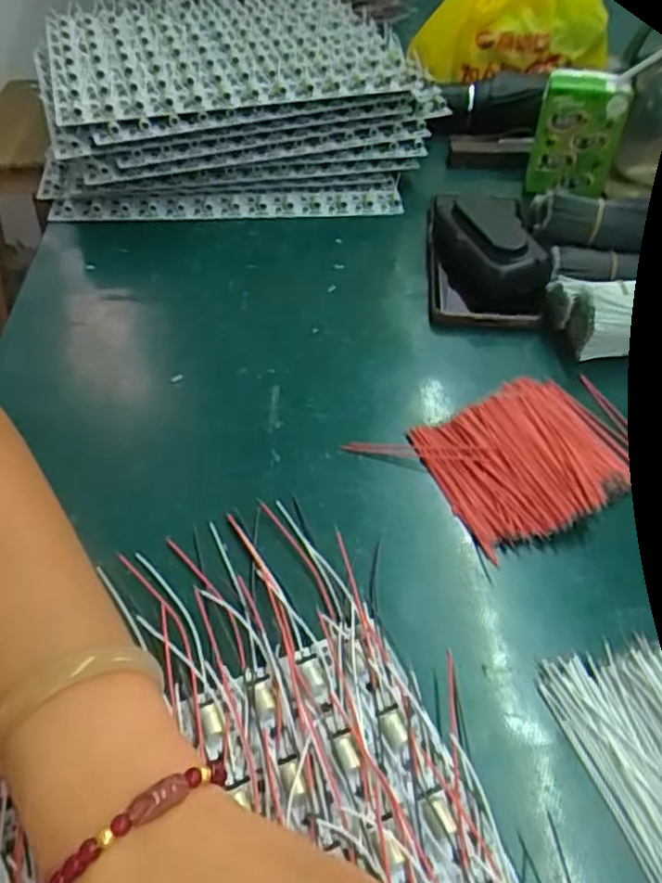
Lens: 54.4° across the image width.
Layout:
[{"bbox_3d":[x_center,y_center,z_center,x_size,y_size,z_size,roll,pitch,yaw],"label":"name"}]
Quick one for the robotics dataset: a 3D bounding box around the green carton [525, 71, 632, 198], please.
[{"bbox_3d":[0.200,-0.249,0.526,0.067,0.095,0.024,20,52,15],"label":"green carton"}]

